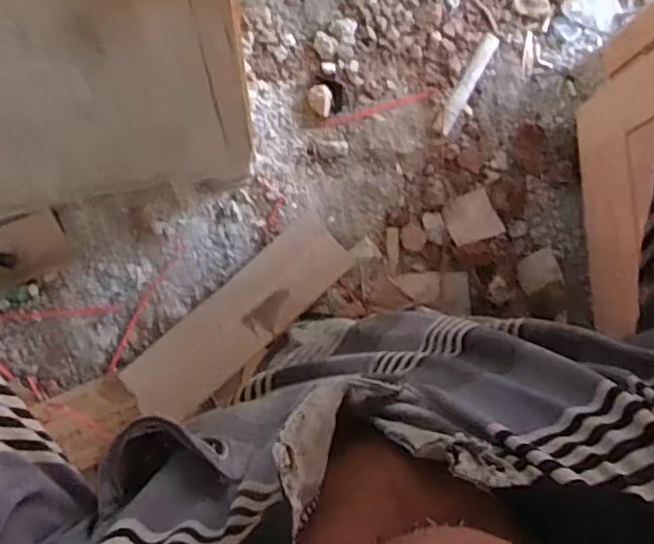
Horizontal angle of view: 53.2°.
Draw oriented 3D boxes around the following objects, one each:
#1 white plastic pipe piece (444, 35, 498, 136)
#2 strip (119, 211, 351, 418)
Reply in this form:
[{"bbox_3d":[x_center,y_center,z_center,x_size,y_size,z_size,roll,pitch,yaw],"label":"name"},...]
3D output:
[{"bbox_3d":[0.335,-0.447,1.548,0.038,0.012,0.268,29,84,-3],"label":"white plastic pipe piece"},{"bbox_3d":[-0.191,0.105,1.443,0.546,0.011,0.163,-42,90,-7],"label":"strip"}]

